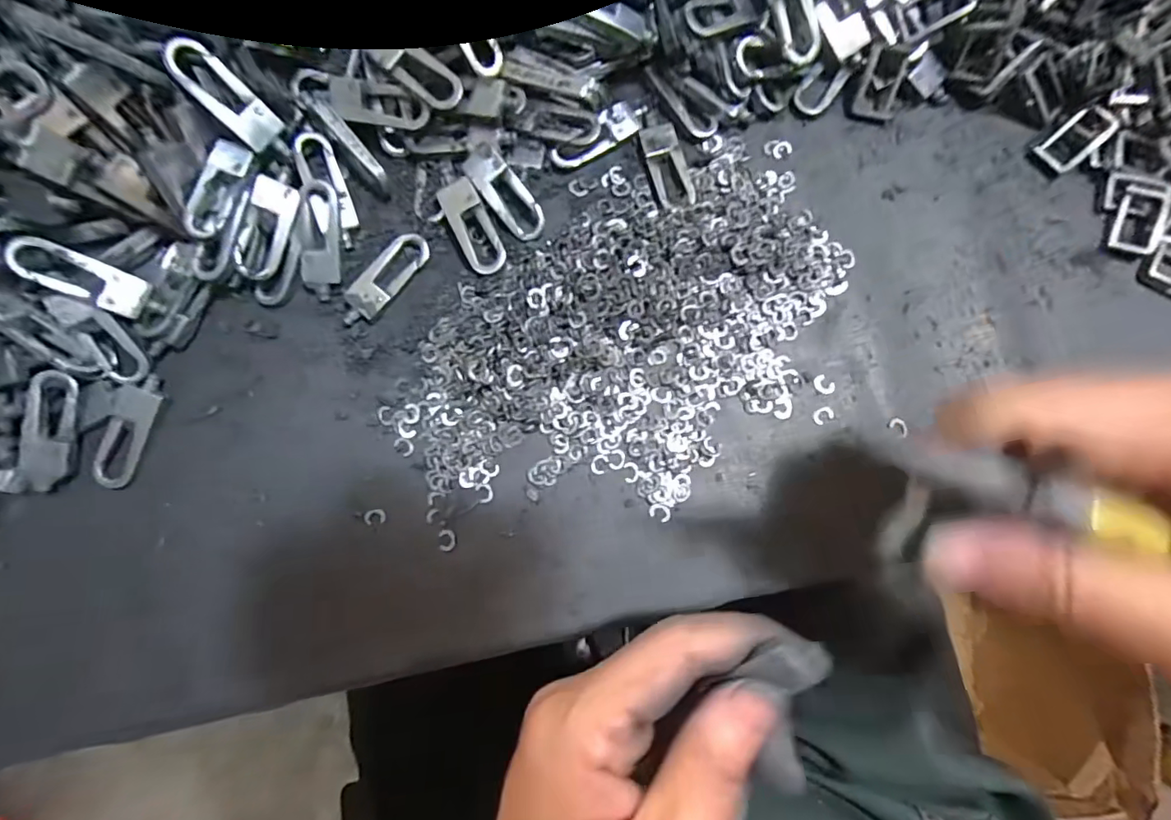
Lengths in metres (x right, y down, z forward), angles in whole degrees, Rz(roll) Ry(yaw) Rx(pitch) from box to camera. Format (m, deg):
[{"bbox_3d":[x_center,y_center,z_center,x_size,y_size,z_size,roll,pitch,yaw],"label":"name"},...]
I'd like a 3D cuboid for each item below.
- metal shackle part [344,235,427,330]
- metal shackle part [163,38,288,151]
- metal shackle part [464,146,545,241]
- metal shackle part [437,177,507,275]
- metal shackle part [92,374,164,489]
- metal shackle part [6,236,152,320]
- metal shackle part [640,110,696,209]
[{"bbox_3d":[-0.081,-0.052,0.206,0.015,0.004,0.044,37,85,4],"label":"metal shackle part"},{"bbox_3d":[-0.129,-0.113,0.186,0.015,0.004,0.039,-47,114,-3],"label":"metal shackle part"},{"bbox_3d":[-0.031,-0.085,0.205,0.014,0.004,0.038,-40,105,-3],"label":"metal shackle part"},{"bbox_3d":[-0.044,-0.071,0.205,0.014,0.005,0.037,-26,84,-2],"label":"metal shackle part"},{"bbox_3d":[-0.174,0.008,0.196,0.017,0.004,0.044,18,84,3],"label":"metal shackle part"},{"bbox_3d":[-0.182,-0.048,0.187,0.038,0.005,0.015,26,85,-30],"label":"metal shackle part"},{"bbox_3d":[0.033,-0.103,0.214,0.016,0.004,0.043,-17,84,-1],"label":"metal shackle part"}]

